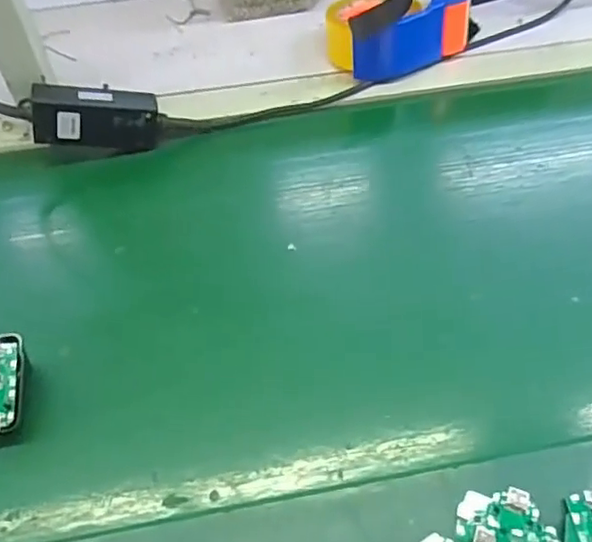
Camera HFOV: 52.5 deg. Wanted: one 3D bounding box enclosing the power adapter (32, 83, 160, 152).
[{"bbox_3d":[-0.194,-0.150,0.589,0.115,0.052,0.035,0,50,-21],"label":"power adapter"}]

